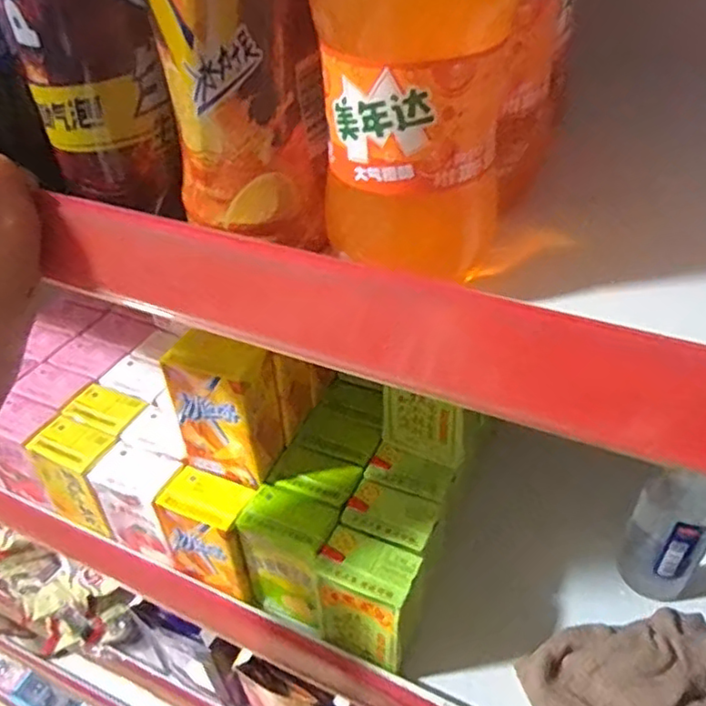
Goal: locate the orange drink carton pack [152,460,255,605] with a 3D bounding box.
[{"bbox_3d":[-0.110,0.139,0.500,0.067,0.086,0.048,13,45,19],"label":"orange drink carton pack"}]

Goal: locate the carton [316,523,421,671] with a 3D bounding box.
[{"bbox_3d":[0.011,0.173,0.450,0.062,0.083,0.046,17,47,23],"label":"carton"}]

